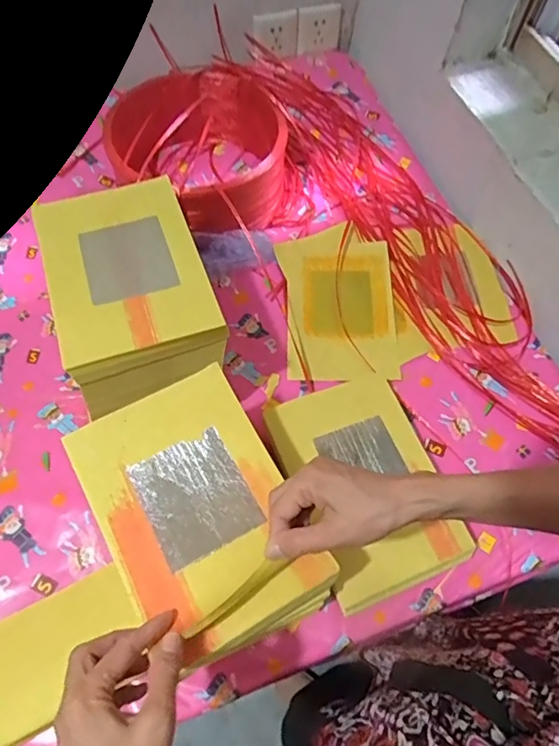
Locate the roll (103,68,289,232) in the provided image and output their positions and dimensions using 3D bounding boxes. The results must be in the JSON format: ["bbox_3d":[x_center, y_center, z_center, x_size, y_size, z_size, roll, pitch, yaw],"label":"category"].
[{"bbox_3d":[-0.119,-0.348,0.811,0.251,0.133,0.264,0,64,0],"label":"roll"}]

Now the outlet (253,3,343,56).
[{"bbox_3d":[0.041,-0.716,1.054,0.195,0.081,0.013,-18,41,-12],"label":"outlet"}]

